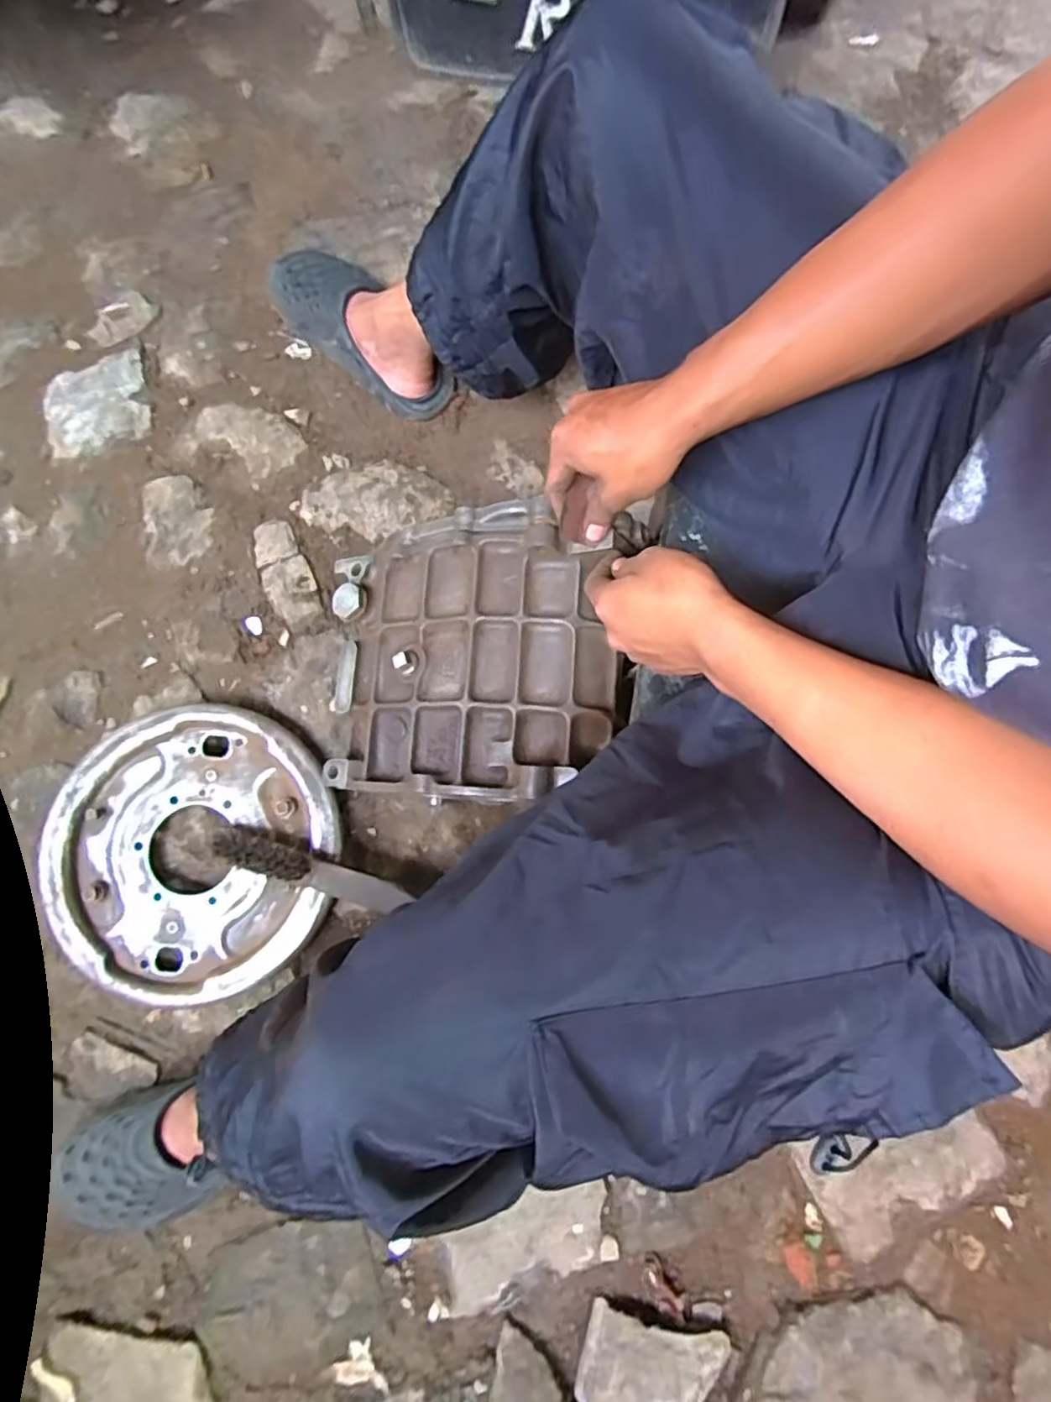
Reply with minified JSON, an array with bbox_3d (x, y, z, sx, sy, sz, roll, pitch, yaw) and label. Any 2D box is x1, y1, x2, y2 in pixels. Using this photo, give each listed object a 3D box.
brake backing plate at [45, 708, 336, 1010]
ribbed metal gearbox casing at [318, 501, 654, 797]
[{"bbox_3d":[-0.344,0.159,0.696,0.285,0.056,0.297,0,76,2],"label":"brake backing plate"},{"bbox_3d":[-0.041,-0.036,0.584,0.262,0.098,0.254,2,83,17],"label":"ribbed metal gearbox casing"}]

